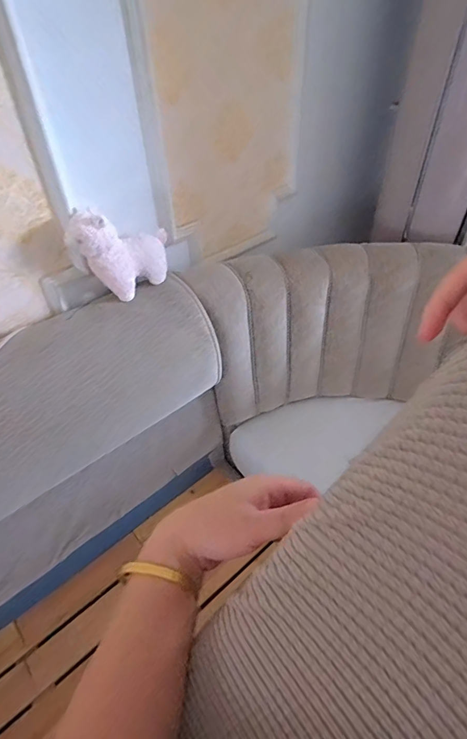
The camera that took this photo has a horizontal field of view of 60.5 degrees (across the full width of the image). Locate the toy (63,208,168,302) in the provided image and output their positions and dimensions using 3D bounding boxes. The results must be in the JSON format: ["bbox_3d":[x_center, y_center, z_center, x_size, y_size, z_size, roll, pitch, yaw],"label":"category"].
[{"bbox_3d":[-0.259,-0.281,0.941,0.227,0.203,0.095,-23,48,-20],"label":"toy"}]

